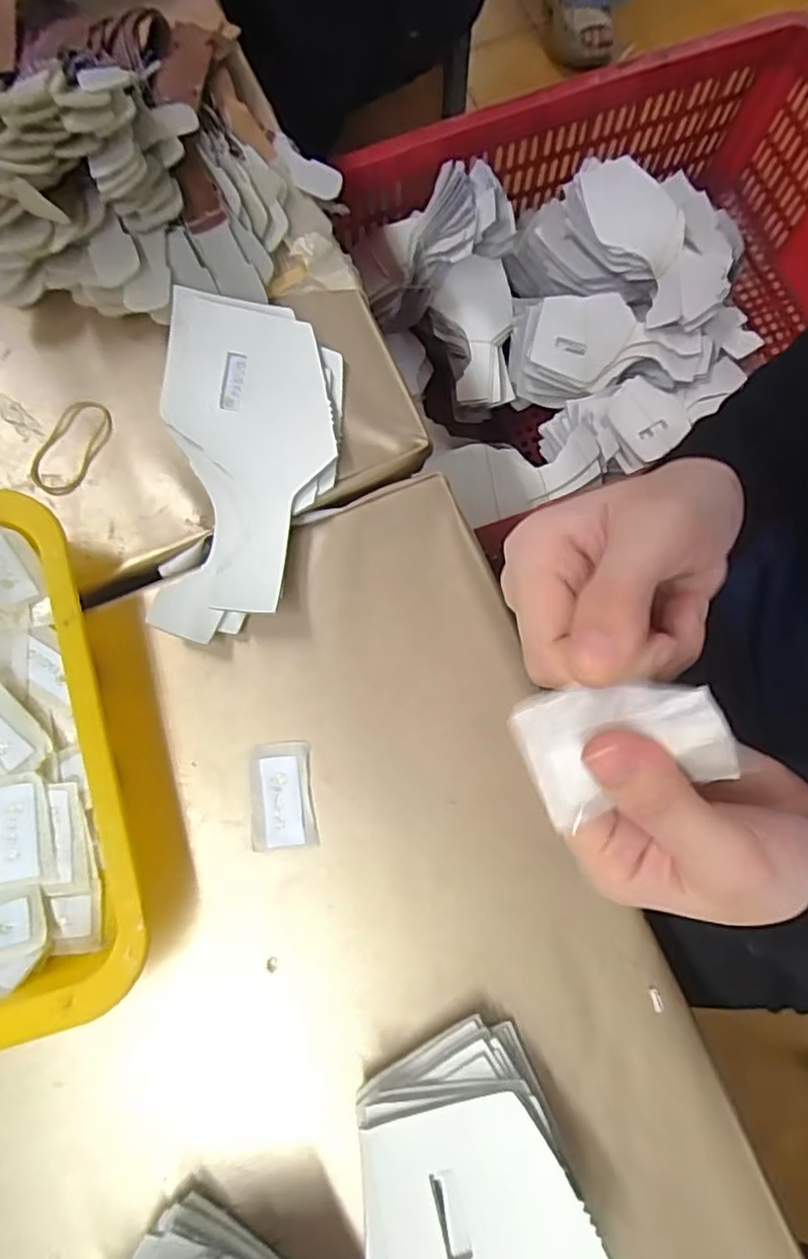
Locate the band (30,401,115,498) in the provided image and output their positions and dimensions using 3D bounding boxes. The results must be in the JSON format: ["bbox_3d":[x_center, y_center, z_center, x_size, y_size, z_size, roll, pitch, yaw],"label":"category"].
[{"bbox_3d":[-0.195,-0.107,0.378,0.032,0.004,0.060,24,79,5],"label":"band"}]

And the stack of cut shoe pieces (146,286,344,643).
[{"bbox_3d":[-0.086,-0.095,0.368,0.096,0.027,0.194,0,78,-1],"label":"stack of cut shoe pieces"}]

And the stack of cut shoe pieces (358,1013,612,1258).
[{"bbox_3d":[0.043,0.288,0.282,0.094,0.051,0.194,-23,79,-5],"label":"stack of cut shoe pieces"}]

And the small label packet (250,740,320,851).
[{"bbox_3d":[-0.065,0.088,0.343,0.032,0.004,0.054,-6,78,-2],"label":"small label packet"}]

